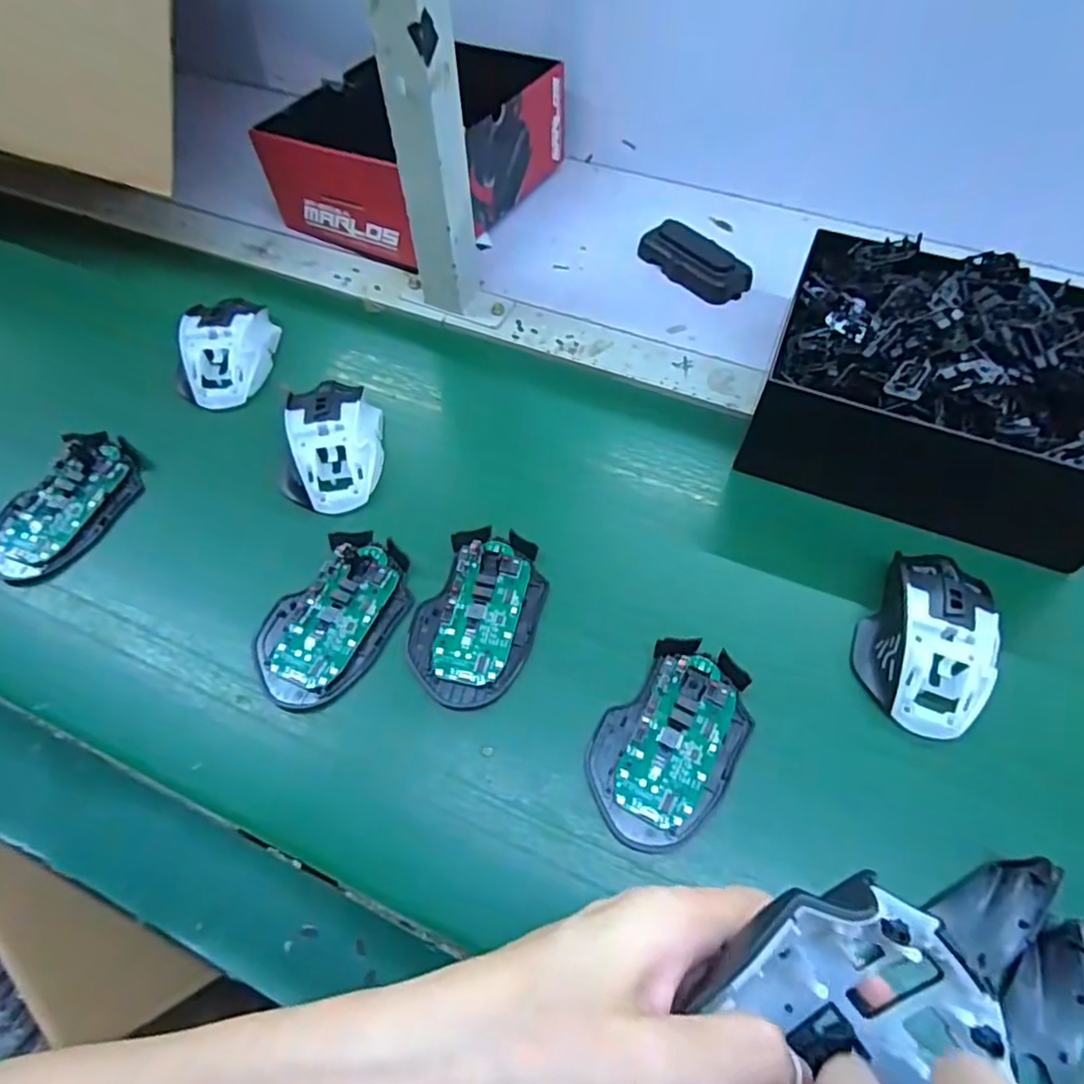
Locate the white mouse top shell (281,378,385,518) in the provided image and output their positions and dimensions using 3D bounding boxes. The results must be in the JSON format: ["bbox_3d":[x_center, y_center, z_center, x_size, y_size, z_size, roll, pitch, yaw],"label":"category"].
[{"bbox_3d":[-0.153,-0.076,0.461,0.072,0.034,0.111,-2,59,-1],"label":"white mouse top shell"}]

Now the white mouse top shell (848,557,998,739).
[{"bbox_3d":[0.229,0.055,0.377,0.067,0.033,0.110,21,61,12],"label":"white mouse top shell"}]

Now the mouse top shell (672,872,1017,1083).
[{"bbox_3d":[0.066,0.146,0.168,0.065,0.031,0.112,31,76,17],"label":"mouse top shell"}]

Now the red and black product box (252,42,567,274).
[{"bbox_3d":[-0.116,-0.383,0.609,0.193,0.106,0.236,24,62,14],"label":"red and black product box"}]

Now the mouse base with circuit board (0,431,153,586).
[{"bbox_3d":[-0.330,-0.025,0.444,0.064,0.025,0.115,26,63,15],"label":"mouse base with circuit board"}]

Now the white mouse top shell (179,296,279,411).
[{"bbox_3d":[-0.256,-0.158,0.512,0.069,0.036,0.109,0,59,0],"label":"white mouse top shell"}]

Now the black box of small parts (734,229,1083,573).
[{"bbox_3d":[0.279,-0.110,0.442,0.223,0.107,0.177,21,61,12],"label":"black box of small parts"}]

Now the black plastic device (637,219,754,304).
[{"bbox_3d":[0.140,-0.258,0.582,0.044,0.026,0.105,-38,66,-20],"label":"black plastic device"}]

